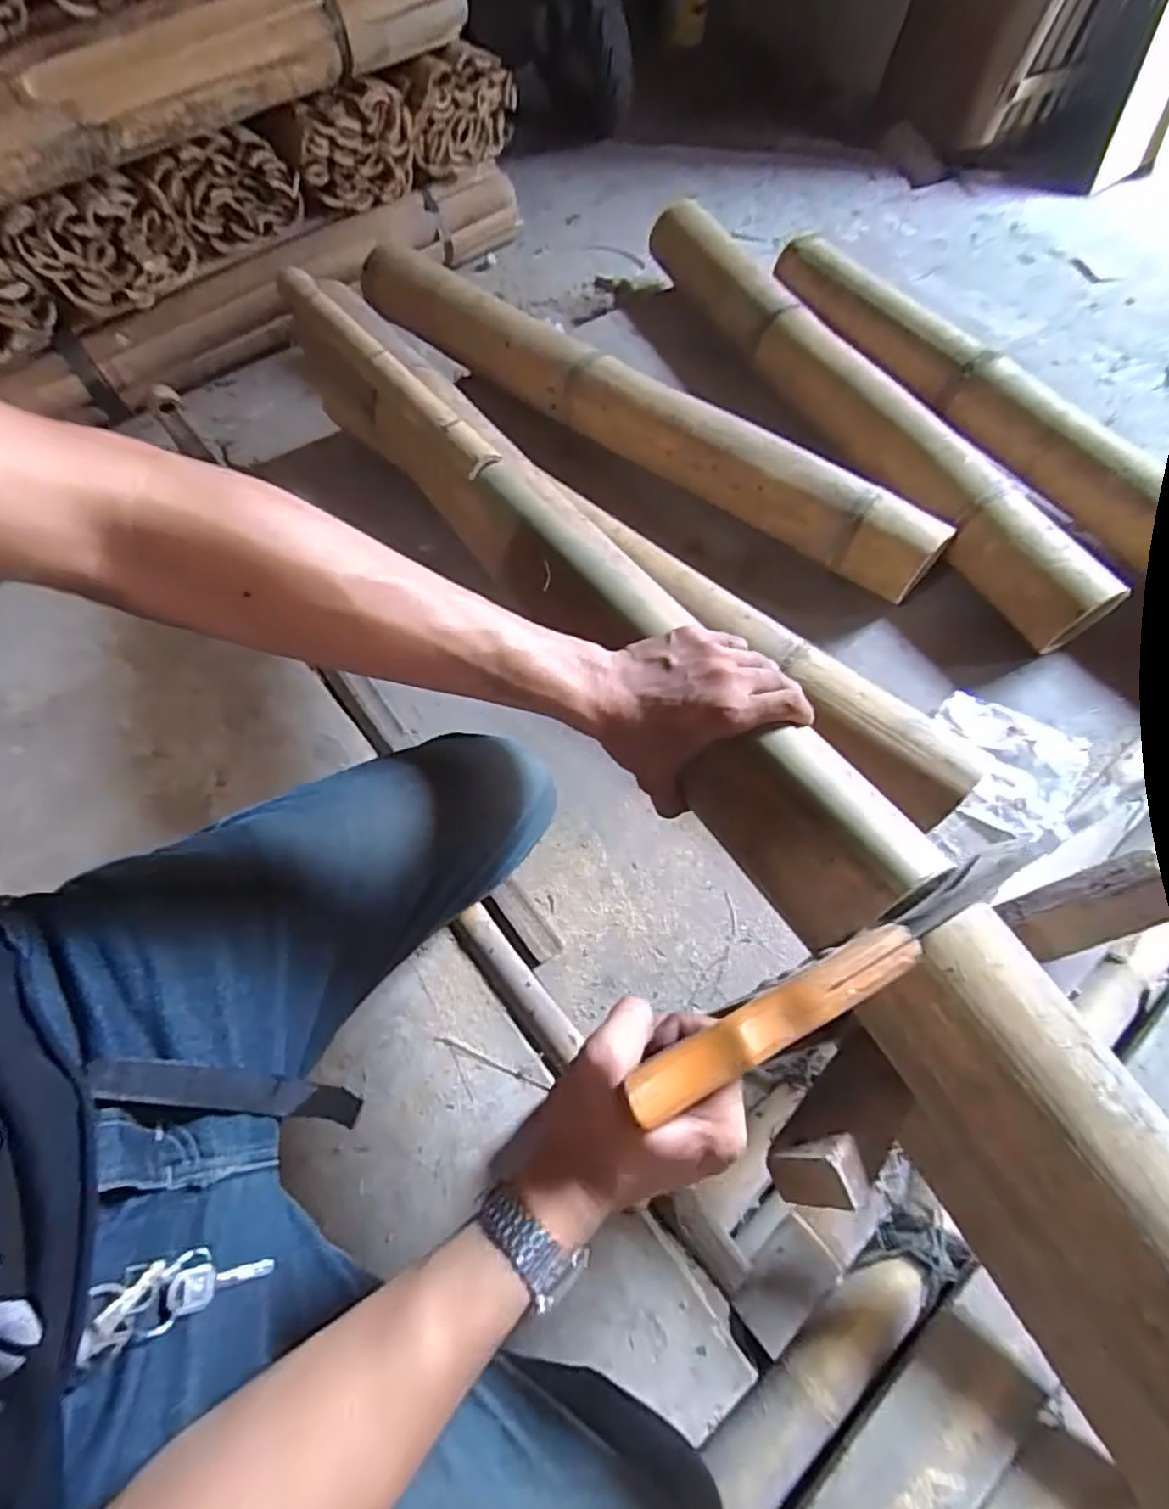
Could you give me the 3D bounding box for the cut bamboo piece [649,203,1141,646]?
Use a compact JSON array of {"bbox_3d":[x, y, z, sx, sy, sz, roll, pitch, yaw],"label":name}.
[{"bbox_3d":[0.355,-0.537,0.967,0.113,0.093,0.967,-25,65,-11],"label":"cut bamboo piece"}]

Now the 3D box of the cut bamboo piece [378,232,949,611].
[{"bbox_3d":[0.048,-0.502,0.953,0.971,0.105,0.092,34,69,17],"label":"cut bamboo piece"}]

